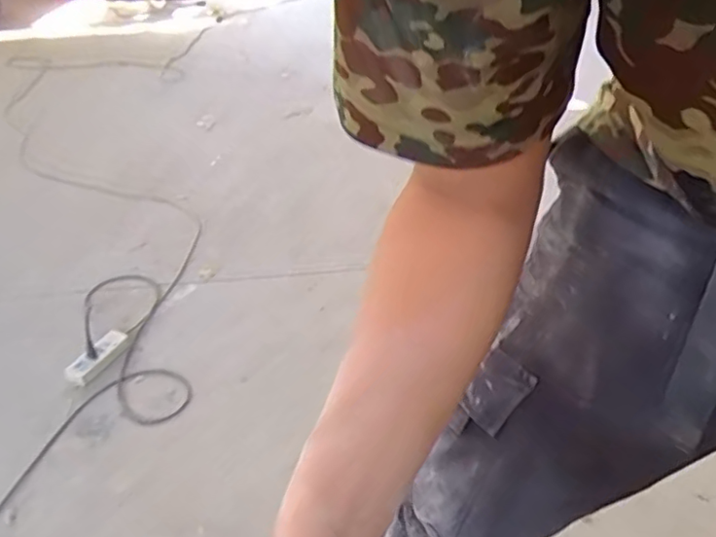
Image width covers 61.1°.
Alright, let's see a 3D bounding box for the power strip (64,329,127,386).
[{"bbox_3d":[-0.597,0.202,1.396,0.053,0.037,0.171,17,39,18],"label":"power strip"}]

